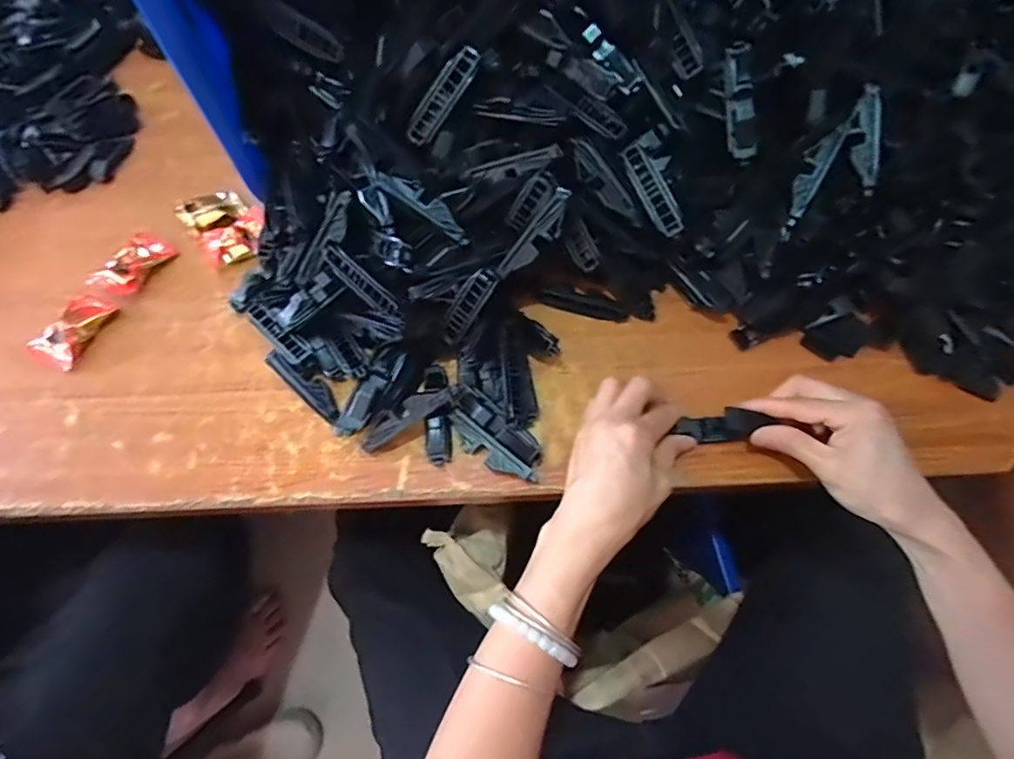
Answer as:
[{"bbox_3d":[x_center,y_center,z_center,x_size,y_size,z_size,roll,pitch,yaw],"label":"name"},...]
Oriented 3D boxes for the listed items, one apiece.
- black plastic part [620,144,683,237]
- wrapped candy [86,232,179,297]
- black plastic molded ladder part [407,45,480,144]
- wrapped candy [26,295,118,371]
[{"bbox_3d":[0.110,-0.144,0.387,0.016,0.011,0.077,-24,83,-11],"label":"black plastic part"},{"bbox_3d":[-0.323,-0.101,0.442,0.040,0.022,0.062,30,69,11],"label":"wrapped candy"},{"bbox_3d":[-0.047,-0.209,0.379,0.020,0.011,0.074,43,103,16],"label":"black plastic molded ladder part"},{"bbox_3d":[-0.355,-0.042,0.416,0.039,0.020,0.065,18,68,6],"label":"wrapped candy"}]

